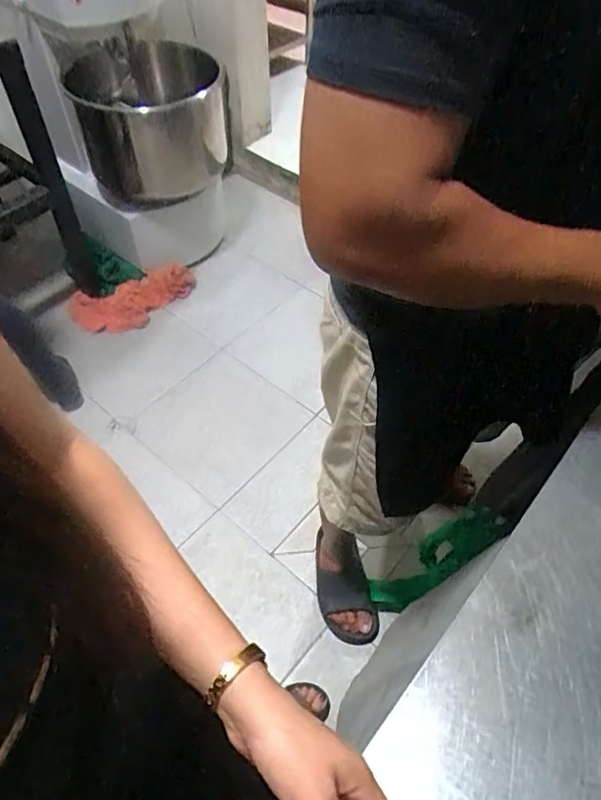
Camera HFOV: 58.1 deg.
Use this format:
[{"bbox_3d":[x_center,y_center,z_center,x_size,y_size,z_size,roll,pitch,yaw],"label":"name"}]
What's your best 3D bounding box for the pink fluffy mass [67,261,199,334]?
[{"bbox_3d":[-0.552,-0.331,1.808,0.421,0.071,0.200,-16,55,-12],"label":"pink fluffy mass"}]

